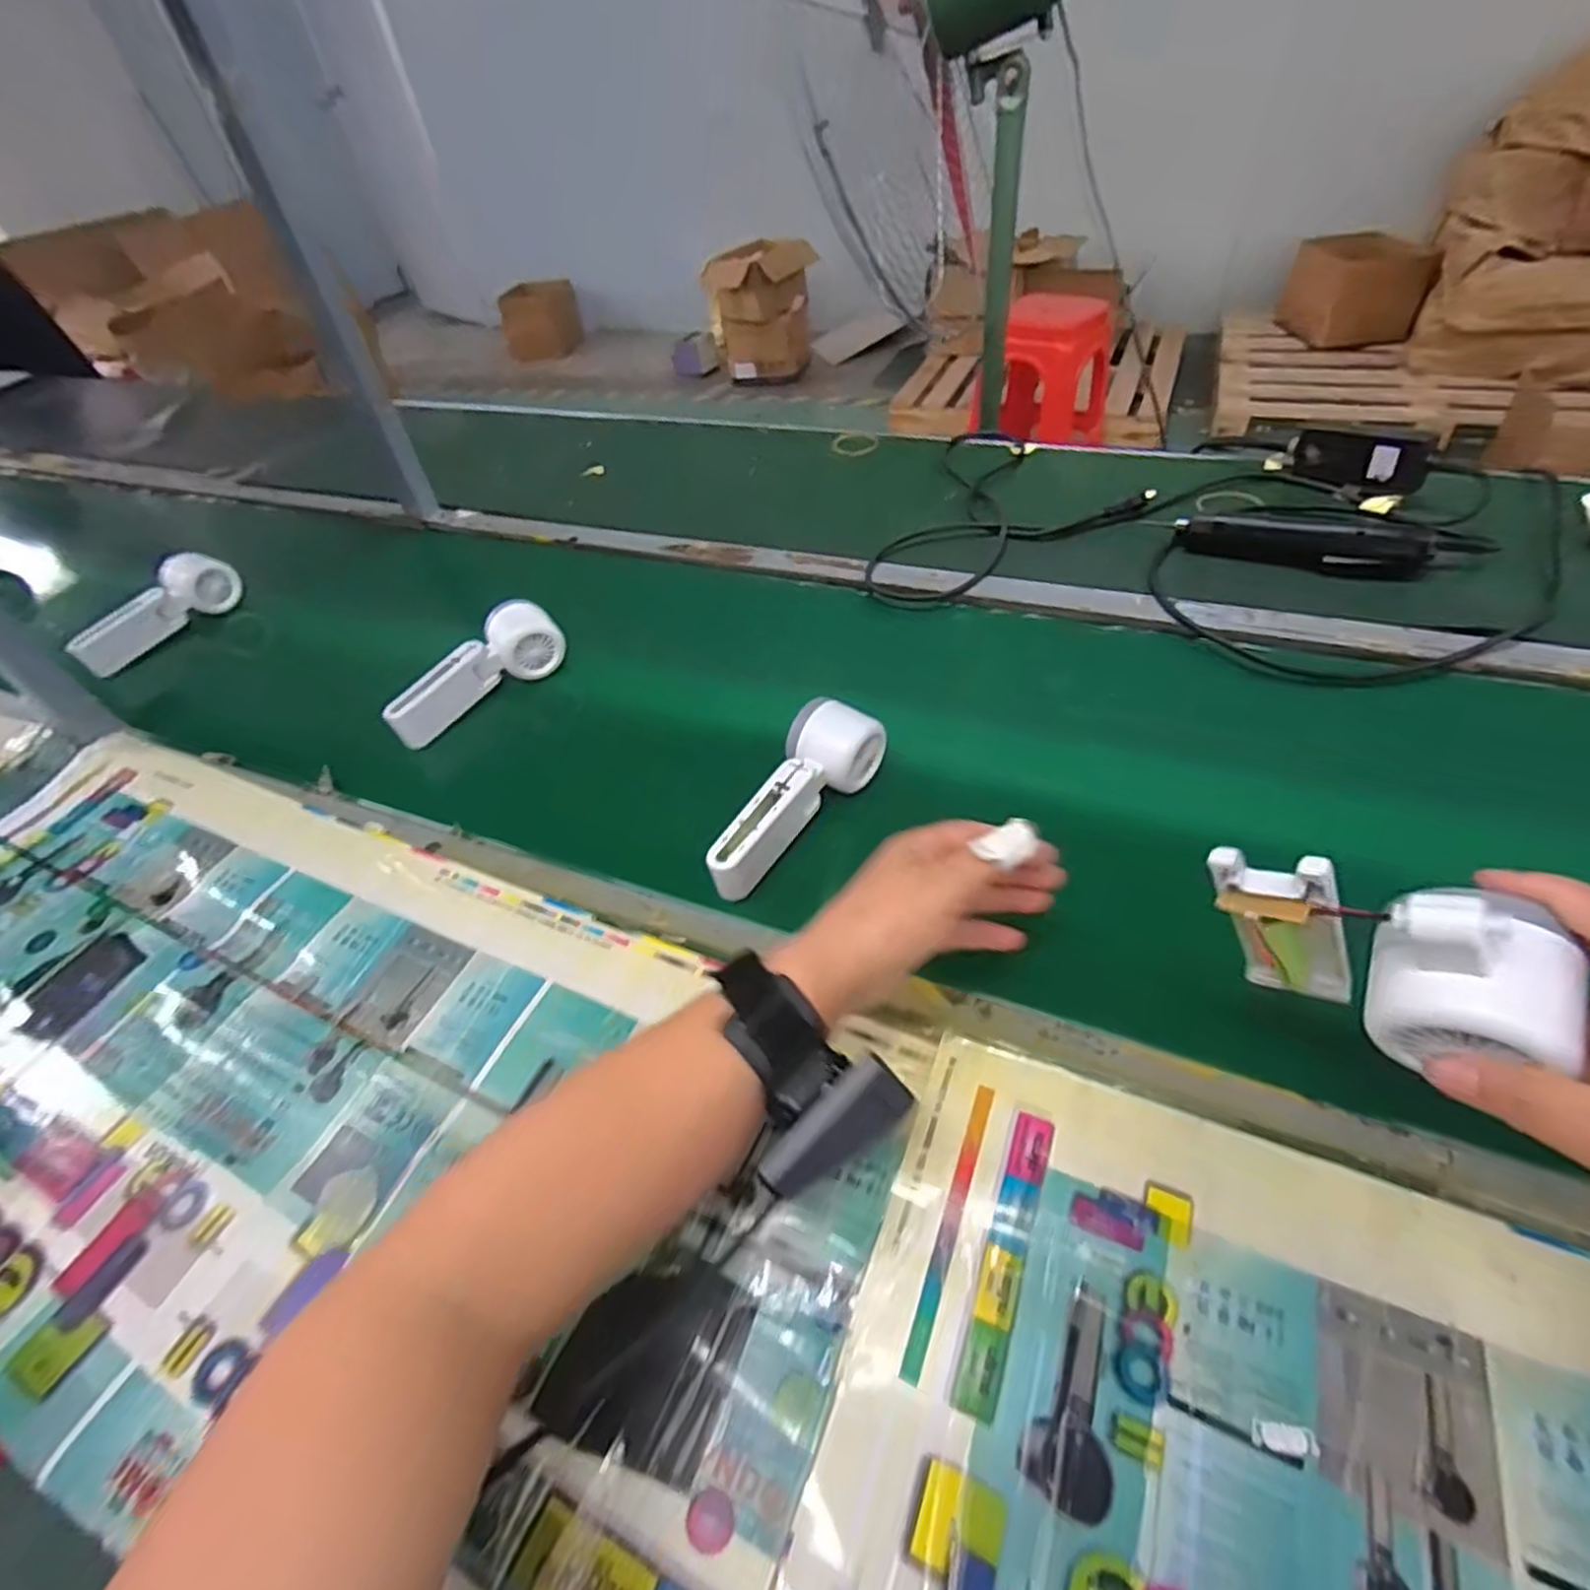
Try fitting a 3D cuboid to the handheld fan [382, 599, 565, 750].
[{"bbox_3d":[-0.286,-0.104,0.673,0.058,0.069,0.165,30,57,31],"label":"handheld fan"}]

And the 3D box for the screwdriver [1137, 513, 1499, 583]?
[{"bbox_3d":[0.473,-0.236,0.699,0.258,0.034,0.046,17,51,22],"label":"screwdriver"}]

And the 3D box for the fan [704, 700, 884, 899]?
[{"bbox_3d":[0.001,0.001,0.517,0.057,0.045,0.156,19,52,23],"label":"fan"}]

